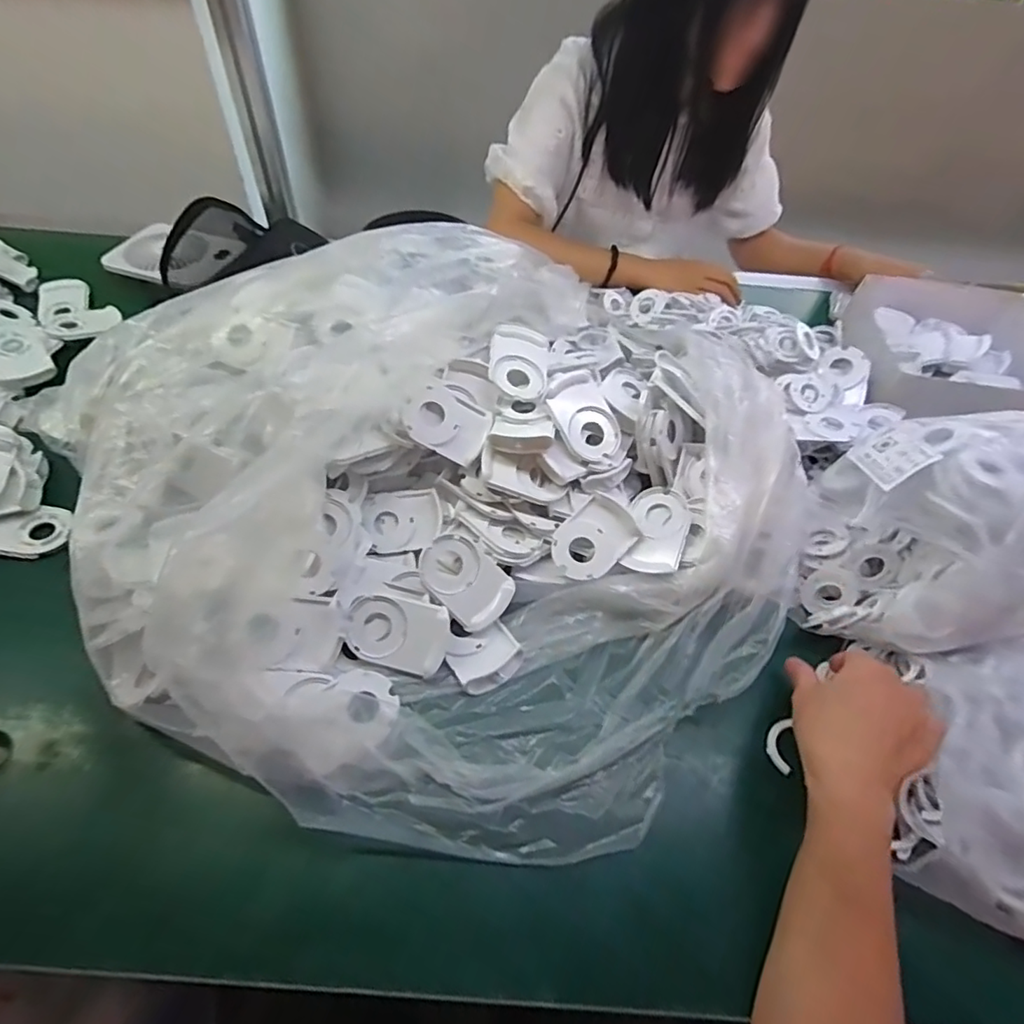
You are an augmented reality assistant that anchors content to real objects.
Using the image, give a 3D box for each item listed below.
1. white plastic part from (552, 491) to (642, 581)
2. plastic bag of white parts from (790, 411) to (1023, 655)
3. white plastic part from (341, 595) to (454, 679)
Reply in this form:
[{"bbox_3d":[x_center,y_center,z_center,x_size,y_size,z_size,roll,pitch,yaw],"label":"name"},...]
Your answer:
[{"bbox_3d":[0.074,0.027,0.515,0.058,0.011,0.078,42,80,12],"label":"white plastic part"},{"bbox_3d":[0.427,0.007,0.502,0.336,0.144,0.197,-7,51,-9],"label":"plastic bag of white parts"},{"bbox_3d":[-0.096,0.101,0.468,0.085,0.015,0.057,13,82,6],"label":"white plastic part"}]

